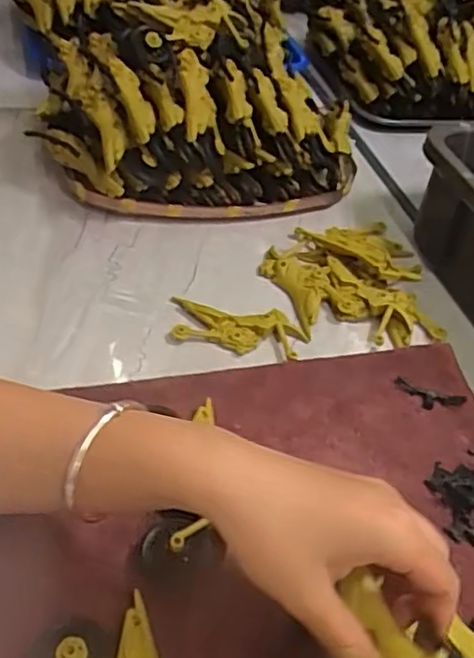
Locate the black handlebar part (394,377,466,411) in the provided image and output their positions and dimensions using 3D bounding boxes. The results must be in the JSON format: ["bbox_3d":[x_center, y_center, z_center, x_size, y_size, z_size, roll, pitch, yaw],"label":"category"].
[{"bbox_3d":[0.135,0.047,0.475,0.050,0.004,0.019,17,45,11],"label":"black handlebar part"}]

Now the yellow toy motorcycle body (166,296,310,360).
[{"bbox_3d":[0.000,-0.002,0.509,0.101,0.010,0.043,8,44,2],"label":"yellow toy motorcycle body"}]

